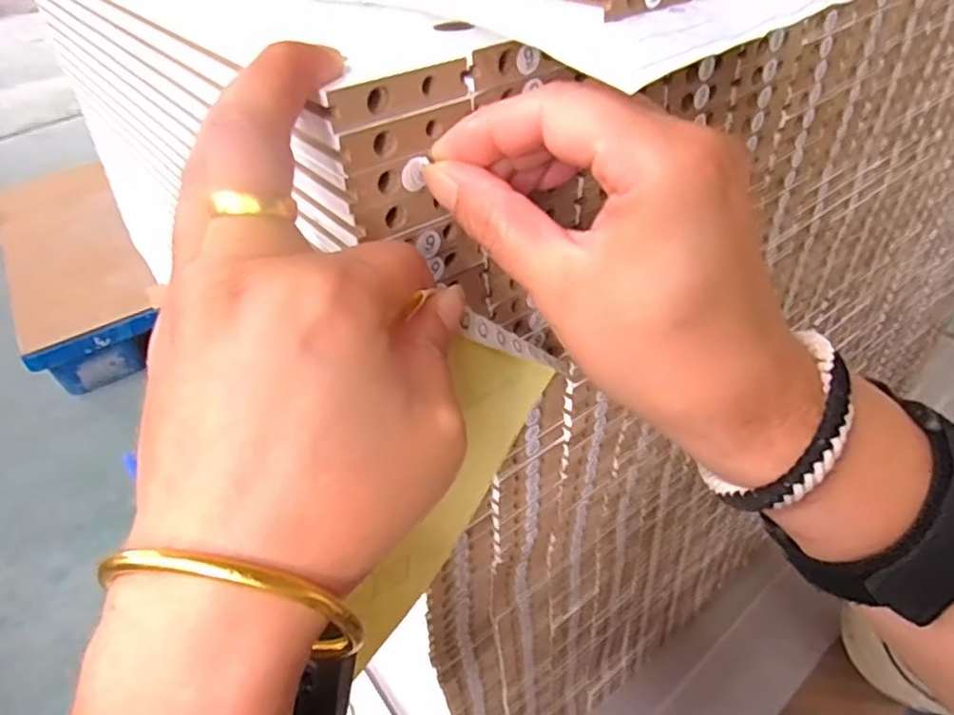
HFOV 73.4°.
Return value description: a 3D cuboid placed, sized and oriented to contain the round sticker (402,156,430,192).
[{"bbox_3d":[-0.019,-0.058,0.203,0.009,0.010,0.004,-18,42,-14],"label":"round sticker"}]

